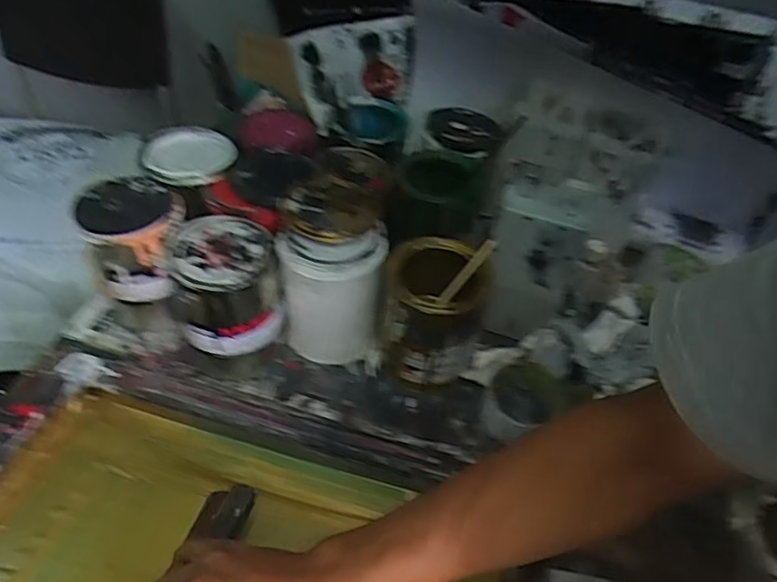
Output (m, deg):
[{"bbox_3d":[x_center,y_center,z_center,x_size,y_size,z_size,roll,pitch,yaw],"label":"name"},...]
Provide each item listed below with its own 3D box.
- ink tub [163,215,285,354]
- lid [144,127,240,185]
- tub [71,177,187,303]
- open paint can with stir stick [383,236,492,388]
[{"bbox_3d":[-0.168,-0.006,0.615,0.108,0.098,0.108,2,46,-3],"label":"ink tub"},{"bbox_3d":[-0.232,-0.160,0.683,0.102,0.014,0.104,2,46,-3],"label":"lid"},{"bbox_3d":[-0.280,-0.059,0.651,0.106,0.093,0.114,-16,49,-20],"label":"tub"},{"bbox_3d":[0.046,0.031,0.636,0.098,0.137,0.103,2,46,-3],"label":"open paint can with stir stick"}]

